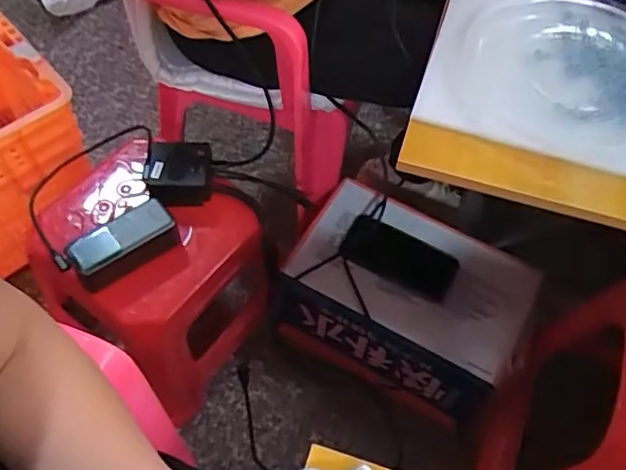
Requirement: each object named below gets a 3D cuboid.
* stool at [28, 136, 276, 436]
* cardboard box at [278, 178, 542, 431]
[{"bbox_3d":[-0.221,0.067,0.901,0.263,0.336,0.222,34,63,17],"label":"stool"},{"bbox_3d":[0.136,0.103,0.914,0.325,0.171,0.220,26,61,13],"label":"cardboard box"}]

